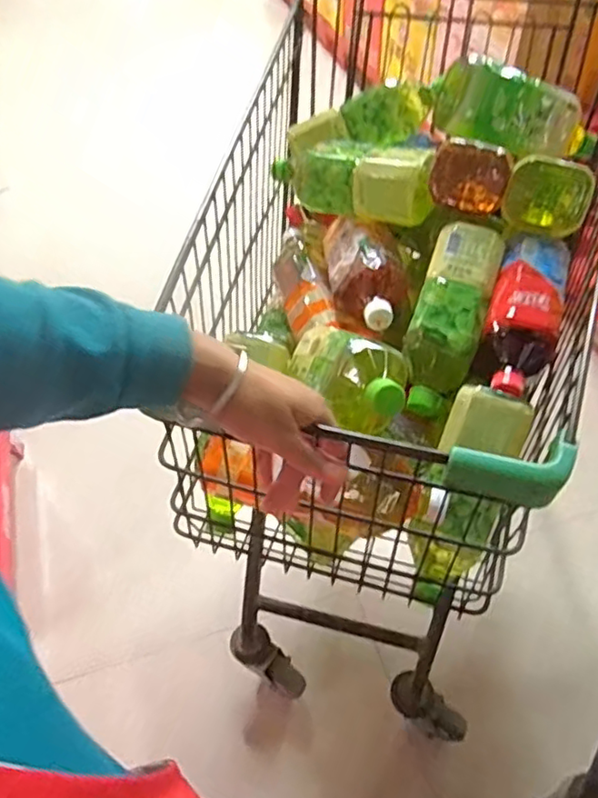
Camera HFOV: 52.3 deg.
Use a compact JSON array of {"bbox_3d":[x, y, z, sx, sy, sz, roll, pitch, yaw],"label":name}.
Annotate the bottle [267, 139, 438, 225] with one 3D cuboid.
[{"bbox_3d":[0.062,-0.278,0.760,0.221,0.069,0.081,19,53,19],"label":"bottle"}]

